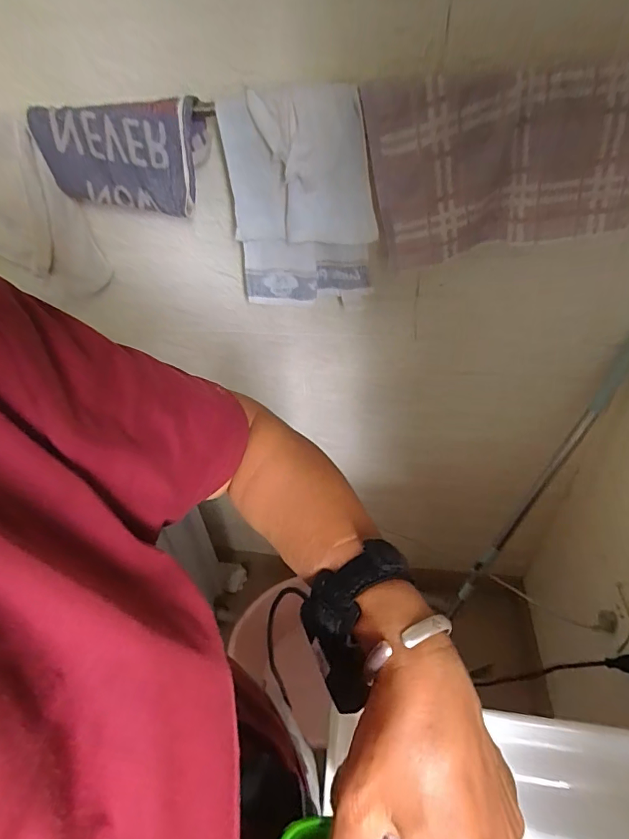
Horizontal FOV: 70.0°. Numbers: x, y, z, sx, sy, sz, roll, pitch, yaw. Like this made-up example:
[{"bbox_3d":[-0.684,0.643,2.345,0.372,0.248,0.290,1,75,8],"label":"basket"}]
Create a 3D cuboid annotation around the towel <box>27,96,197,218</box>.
[{"bbox_3d":[-0.259,-0.348,0.607,0.226,0.123,0.047,9,43,15],"label":"towel"}]

